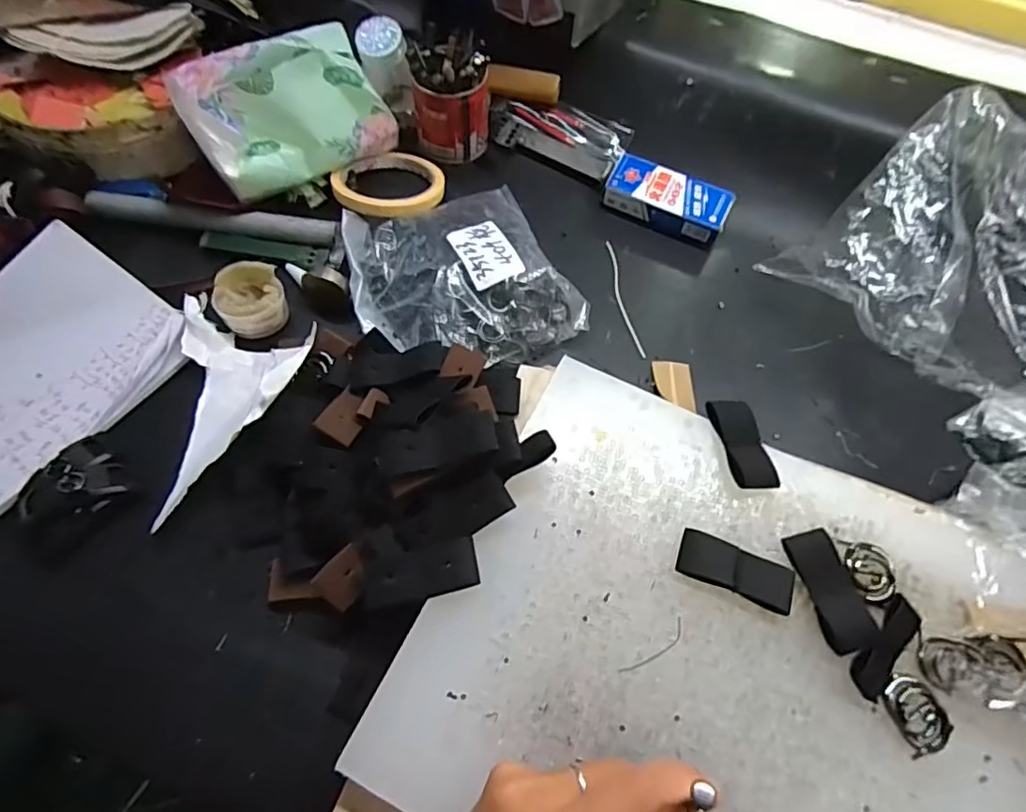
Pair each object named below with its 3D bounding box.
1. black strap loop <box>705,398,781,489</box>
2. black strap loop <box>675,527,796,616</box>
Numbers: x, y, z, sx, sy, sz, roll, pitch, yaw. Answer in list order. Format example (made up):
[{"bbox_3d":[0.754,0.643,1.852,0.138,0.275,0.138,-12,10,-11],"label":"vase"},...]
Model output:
[{"bbox_3d":[0.140,0.024,0.345,0.028,0.012,0.058,-7,63,-5],"label":"black strap loop"},{"bbox_3d":[0.122,0.089,0.309,0.062,0.008,0.028,22,64,9],"label":"black strap loop"}]

